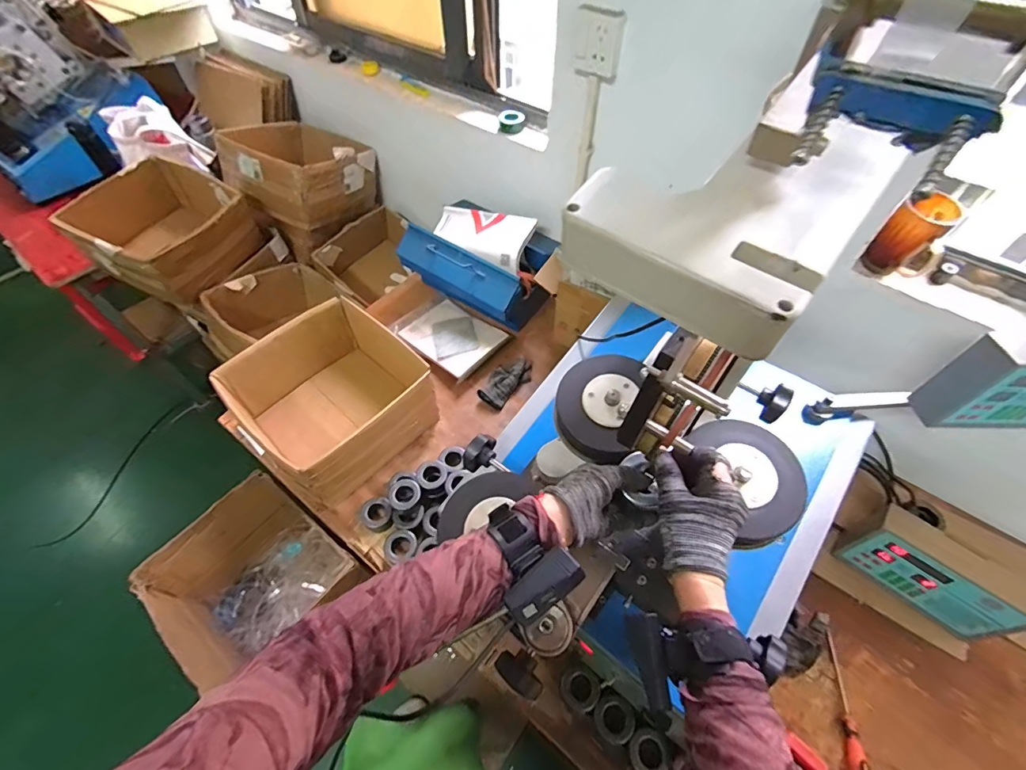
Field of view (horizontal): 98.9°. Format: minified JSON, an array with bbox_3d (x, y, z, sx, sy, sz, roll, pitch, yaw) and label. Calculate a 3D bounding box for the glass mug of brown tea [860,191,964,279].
[{"bbox_3d":[0.649,-0.233,0.709,0.080,0.113,0.092,-29,60,-20],"label":"glass mug of brown tea"}]

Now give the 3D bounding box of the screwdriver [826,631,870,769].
[{"bbox_3d":[0.536,0.520,0.702,0.026,0.031,0.219,10,55,7],"label":"screwdriver"}]

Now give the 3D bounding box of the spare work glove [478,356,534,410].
[{"bbox_3d":[-0.016,-0.011,1.073,0.075,0.033,0.148,34,61,21],"label":"spare work glove"}]

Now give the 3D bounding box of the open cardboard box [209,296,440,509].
[{"bbox_3d":[-0.366,0.014,0.933,0.324,0.148,0.335,38,62,23],"label":"open cardboard box"}]

